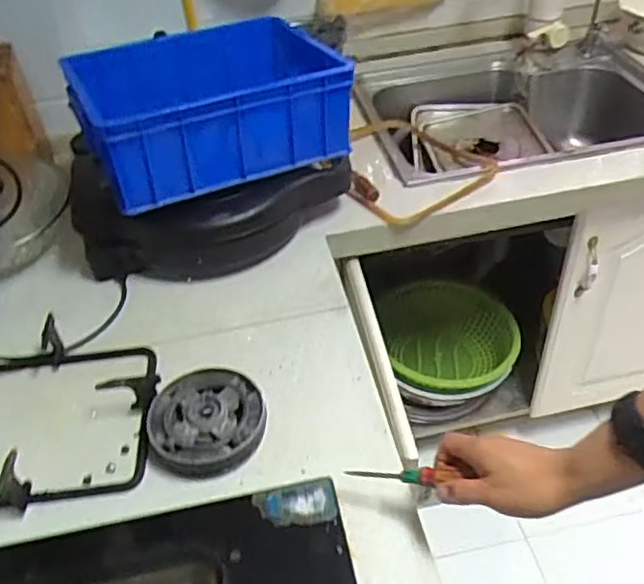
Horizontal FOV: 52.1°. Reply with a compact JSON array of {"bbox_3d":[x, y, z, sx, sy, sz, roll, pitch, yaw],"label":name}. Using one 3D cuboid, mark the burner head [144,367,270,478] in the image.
[{"bbox_3d":[-0.127,0.141,0.725,0.124,0.032,0.127,-3,42,3],"label":"burner head"}]

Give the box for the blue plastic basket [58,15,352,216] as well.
[{"bbox_3d":[-0.155,-0.260,0.910,0.329,0.126,0.244,-20,44,-16],"label":"blue plastic basket"}]

